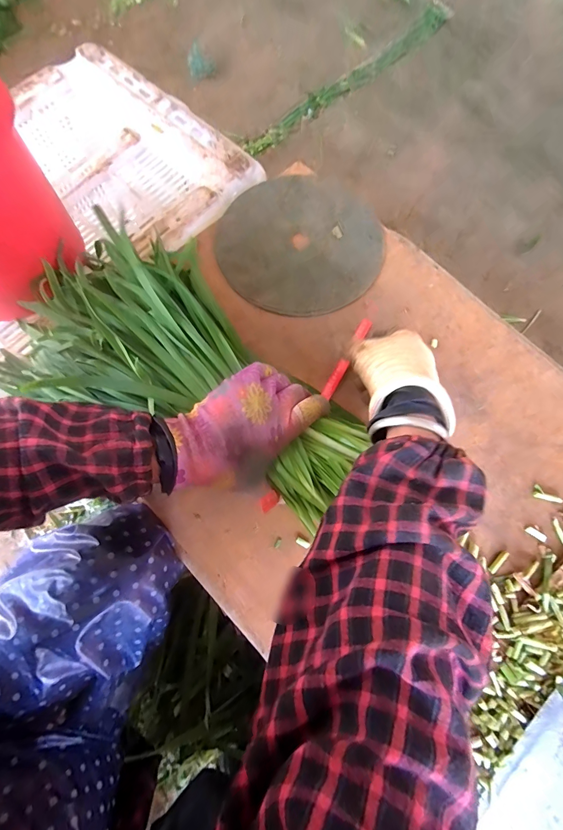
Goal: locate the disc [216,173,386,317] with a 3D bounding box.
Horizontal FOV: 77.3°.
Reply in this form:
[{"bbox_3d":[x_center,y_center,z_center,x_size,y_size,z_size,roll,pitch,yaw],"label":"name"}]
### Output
[{"bbox_3d":[0.024,-0.223,0.454,0.203,0.013,0.204,0,75,-2],"label":"disc"}]

